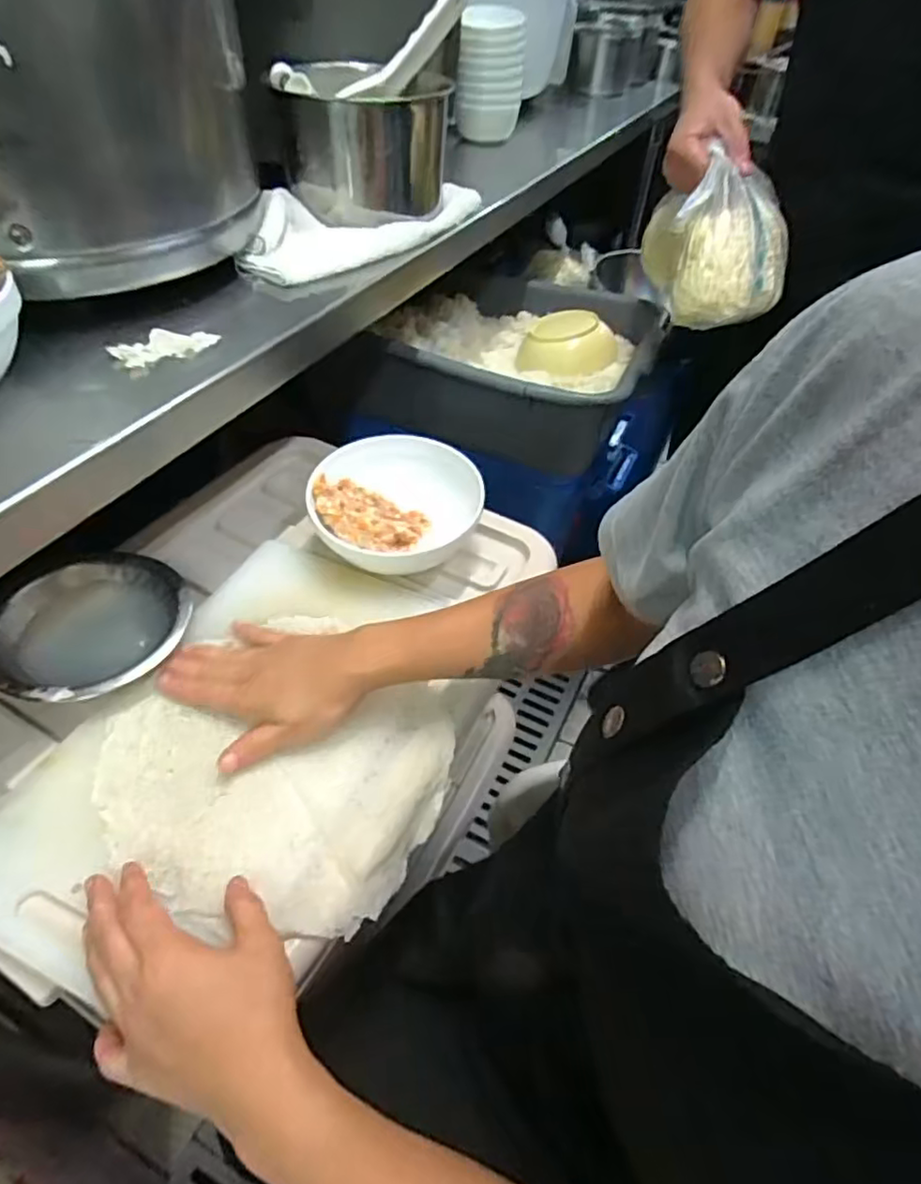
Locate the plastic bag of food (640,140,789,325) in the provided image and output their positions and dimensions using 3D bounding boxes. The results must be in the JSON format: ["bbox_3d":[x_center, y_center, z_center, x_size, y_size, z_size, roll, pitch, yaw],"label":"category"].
[{"bbox_3d":[0.283,-0.377,0.680,0.145,0.112,0.151,21,49,15],"label":"plastic bag of food"}]

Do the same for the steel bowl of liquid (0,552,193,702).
[{"bbox_3d":[-0.297,0.027,0.513,0.126,0.039,0.149,13,48,8],"label":"steel bowl of liquid"}]

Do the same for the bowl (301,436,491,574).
[{"bbox_3d":[-0.064,-0.079,0.622,0.153,0.069,0.158,2,47,-2],"label":"bowl"}]

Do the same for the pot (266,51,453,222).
[{"bbox_3d":[-0.104,-0.497,0.690,0.171,0.121,0.175,-4,48,-8],"label":"pot"}]

